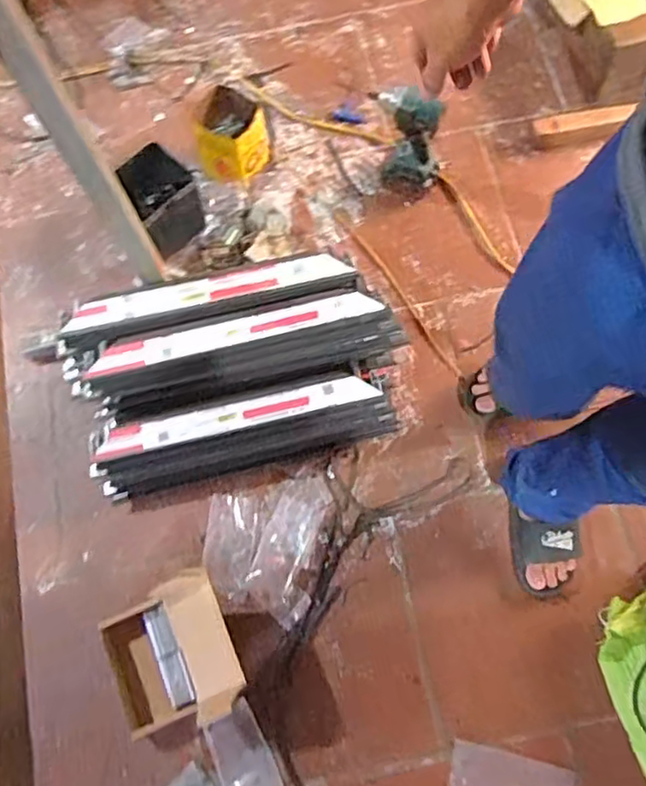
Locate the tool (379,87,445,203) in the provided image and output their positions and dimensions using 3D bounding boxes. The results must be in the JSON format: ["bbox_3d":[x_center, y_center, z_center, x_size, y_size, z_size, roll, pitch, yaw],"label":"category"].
[{"bbox_3d":[0.179,-0.508,1.326,0.096,0.273,0.098,-1,72,3],"label":"tool"}]

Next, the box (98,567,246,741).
[{"bbox_3d":[-0.259,0.450,1.100,0.228,0.119,0.238,-23,72,-4],"label":"box"}]

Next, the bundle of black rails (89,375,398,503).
[{"bbox_3d":[-0.146,0.076,1.210,0.540,0.142,0.110,-14,72,-1],"label":"bundle of black rails"}]

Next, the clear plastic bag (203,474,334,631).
[{"bbox_3d":[-0.106,0.277,1.211,0.219,0.016,0.259,9,73,6],"label":"clear plastic bag"}]

